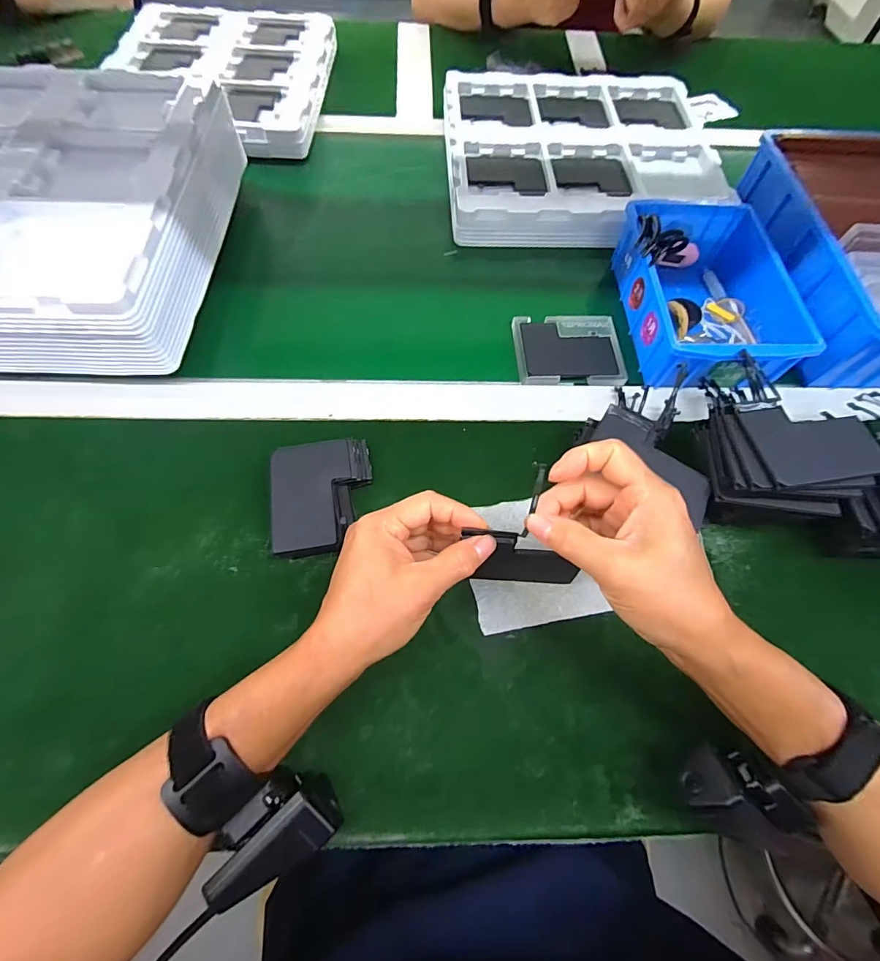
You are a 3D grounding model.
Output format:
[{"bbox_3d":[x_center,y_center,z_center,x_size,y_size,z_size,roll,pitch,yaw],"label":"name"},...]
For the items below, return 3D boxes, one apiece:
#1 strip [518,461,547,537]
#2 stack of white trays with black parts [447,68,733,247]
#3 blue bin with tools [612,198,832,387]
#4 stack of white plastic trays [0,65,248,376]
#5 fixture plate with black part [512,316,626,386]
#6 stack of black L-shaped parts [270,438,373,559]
[{"bbox_3d":[0.054,0.012,0.254,0.006,0.004,0.045,13,104,3],"label":"strip"},{"bbox_3d":[0.170,-0.400,0.540,0.327,0.043,0.295,-3,65,-5],"label":"stack of white trays with black parts"},{"bbox_3d":[0.256,-0.182,0.430,0.133,0.065,0.196,-2,65,-4],"label":"blue bin with tools"},{"bbox_3d":[-0.358,-0.243,0.411,0.275,0.100,0.321,3,64,-2],"label":"stack of white plastic trays"},{"bbox_3d":[0.126,-0.130,0.433,0.102,0.011,0.082,1,64,-2],"label":"fixture plate with black part"},{"bbox_3d":[-0.091,0.012,0.343,0.074,0.021,0.089,-8,65,-7],"label":"stack of black L-shaped parts"}]

